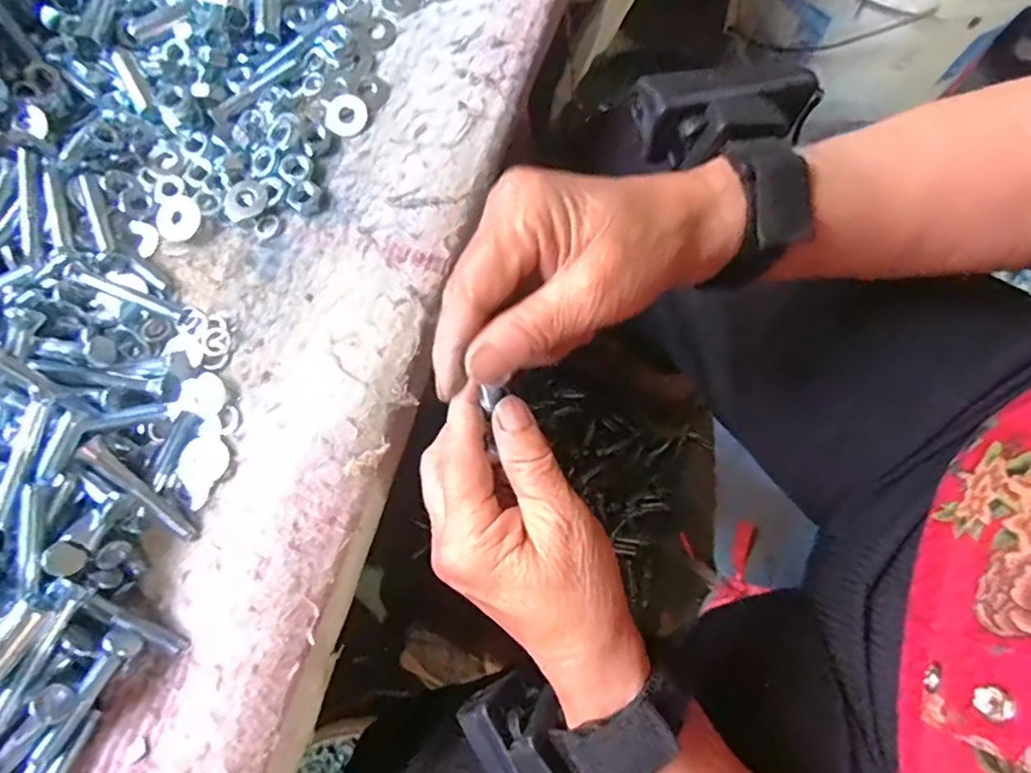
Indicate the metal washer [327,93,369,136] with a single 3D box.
[{"bbox_3d":[-0.092,-0.149,0.313,0.020,0.004,0.023,21,75,7],"label":"metal washer"}]

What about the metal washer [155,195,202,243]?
[{"bbox_3d":[-0.176,-0.088,0.298,0.023,0.005,0.023,0,86,0],"label":"metal washer"}]

